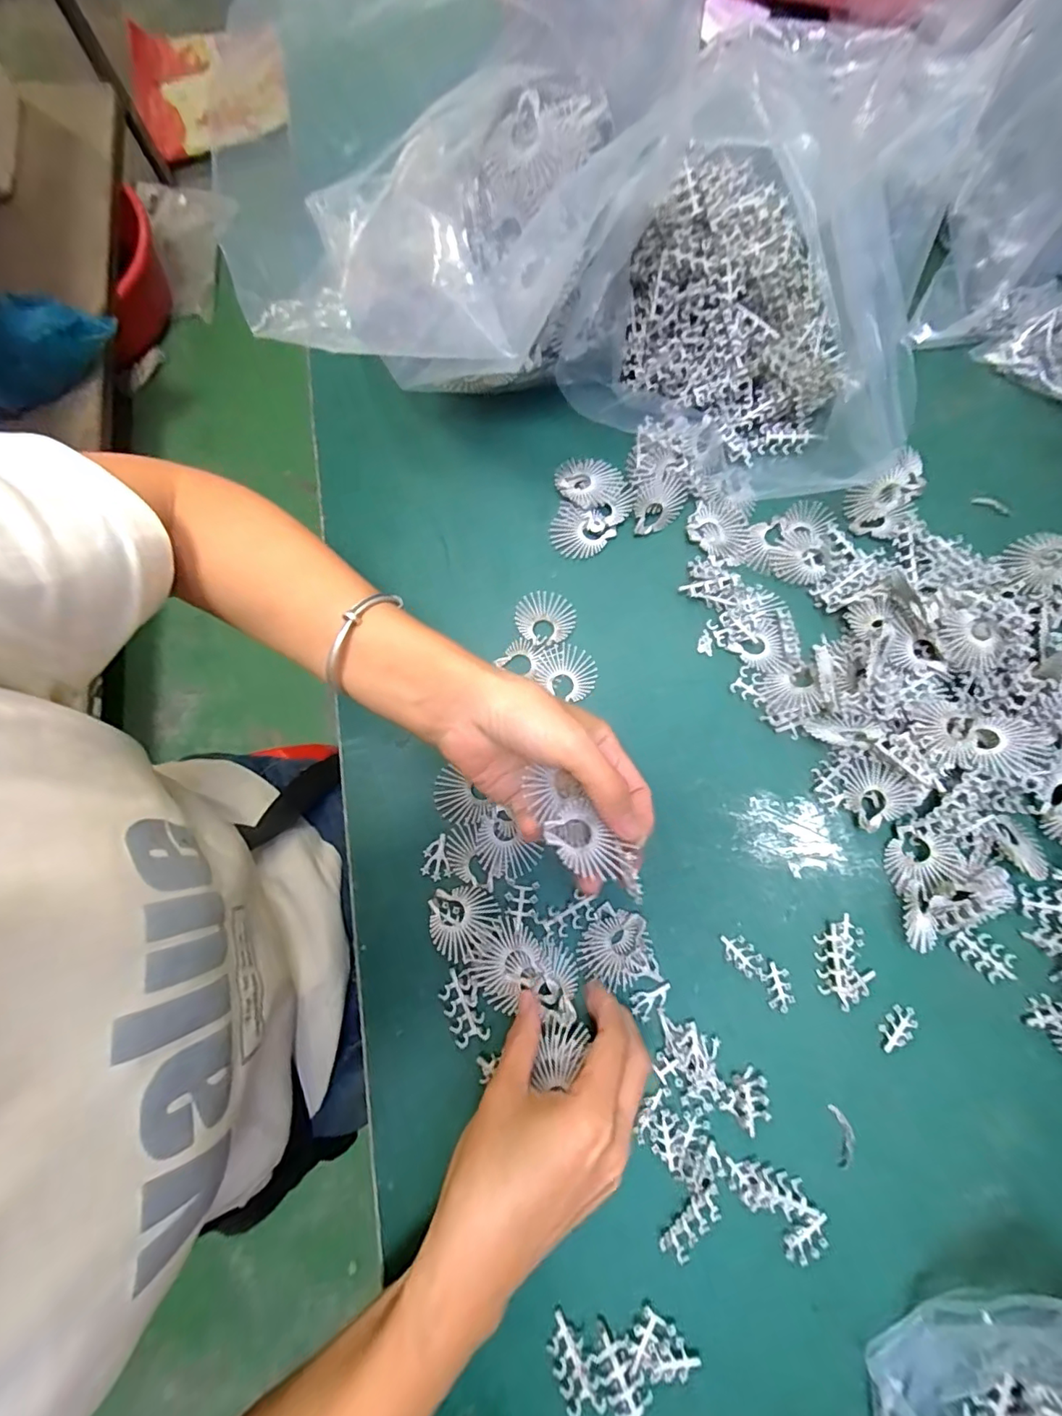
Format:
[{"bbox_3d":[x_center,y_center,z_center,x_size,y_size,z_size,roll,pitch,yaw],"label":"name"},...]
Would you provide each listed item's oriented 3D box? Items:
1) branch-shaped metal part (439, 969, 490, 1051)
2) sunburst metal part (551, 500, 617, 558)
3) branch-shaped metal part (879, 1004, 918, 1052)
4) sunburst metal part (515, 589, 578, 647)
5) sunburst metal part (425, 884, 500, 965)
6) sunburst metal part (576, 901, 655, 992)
[{"bbox_3d":[-0.040,0.171,0.308,0.021,0.004,0.040,-25,79,-6],"label":"branch-shaped metal part"},{"bbox_3d":[0.034,-0.122,0.378,0.042,0.007,0.035,26,78,4],"label":"sunburst metal part"},{"bbox_3d":[0.216,0.188,0.316,0.029,0.004,0.016,-40,81,-9],"label":"branch-shaped metal part"},{"bbox_3d":[0.010,-0.062,0.366,0.040,0.006,0.039,0,78,-1],"label":"sunburst metal part"},{"bbox_3d":[-0.040,0.127,0.317,0.040,0.006,0.041,0,78,-1],"label":"sunburst metal part"},{"bbox_3d":[0.051,0.142,0.319,0.042,0.004,0.043,17,78,2],"label":"sunburst metal part"}]

